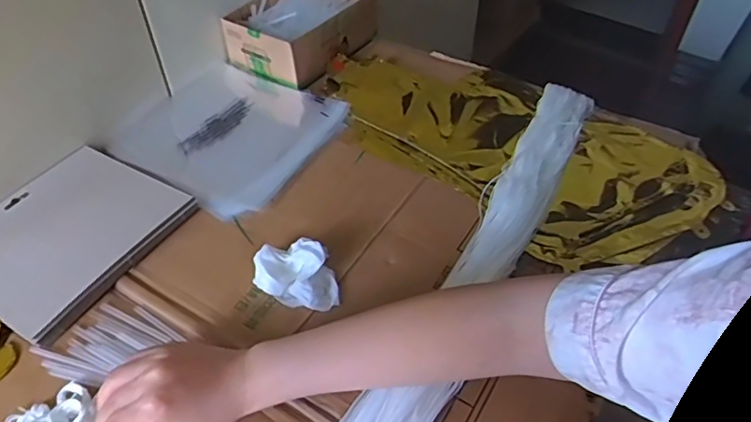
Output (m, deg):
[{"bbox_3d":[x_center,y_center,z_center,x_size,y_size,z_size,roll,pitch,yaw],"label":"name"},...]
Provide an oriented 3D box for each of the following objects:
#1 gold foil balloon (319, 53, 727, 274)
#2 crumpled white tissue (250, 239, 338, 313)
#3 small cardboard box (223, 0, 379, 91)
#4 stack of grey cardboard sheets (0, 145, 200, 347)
[{"bbox_3d":[0.142,-0.074,0.677,0.481,0.054,0.268,26,50,18],"label":"gold foil balloon"},{"bbox_3d":[-0.072,0.060,0.517,0.071,0.029,0.064,-8,48,-7],"label":"crumpled white tissue"},{"bbox_3d":[-0.097,-0.256,0.784,0.125,0.067,0.190,25,53,22],"label":"small cardboard box"},{"bbox_3d":[-0.304,0.020,0.559,0.161,0.022,0.192,24,51,22],"label":"stack of grey cardboard sheets"}]

